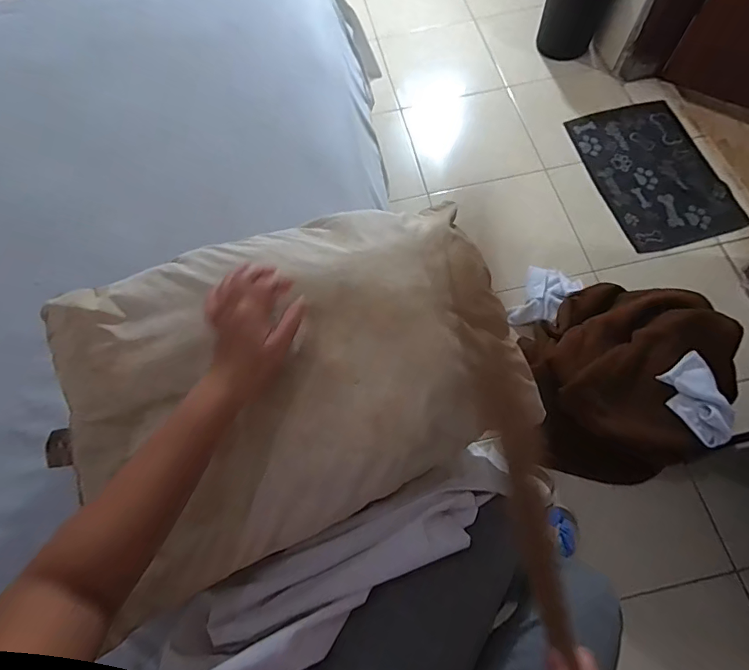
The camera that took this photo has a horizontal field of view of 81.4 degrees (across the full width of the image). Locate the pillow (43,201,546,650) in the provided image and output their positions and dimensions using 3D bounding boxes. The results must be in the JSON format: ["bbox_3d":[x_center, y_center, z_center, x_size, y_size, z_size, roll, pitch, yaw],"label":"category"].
[{"bbox_3d":[-0.095,0.036,0.541,0.563,0.127,0.369,-25,68,-7],"label":"pillow"}]

